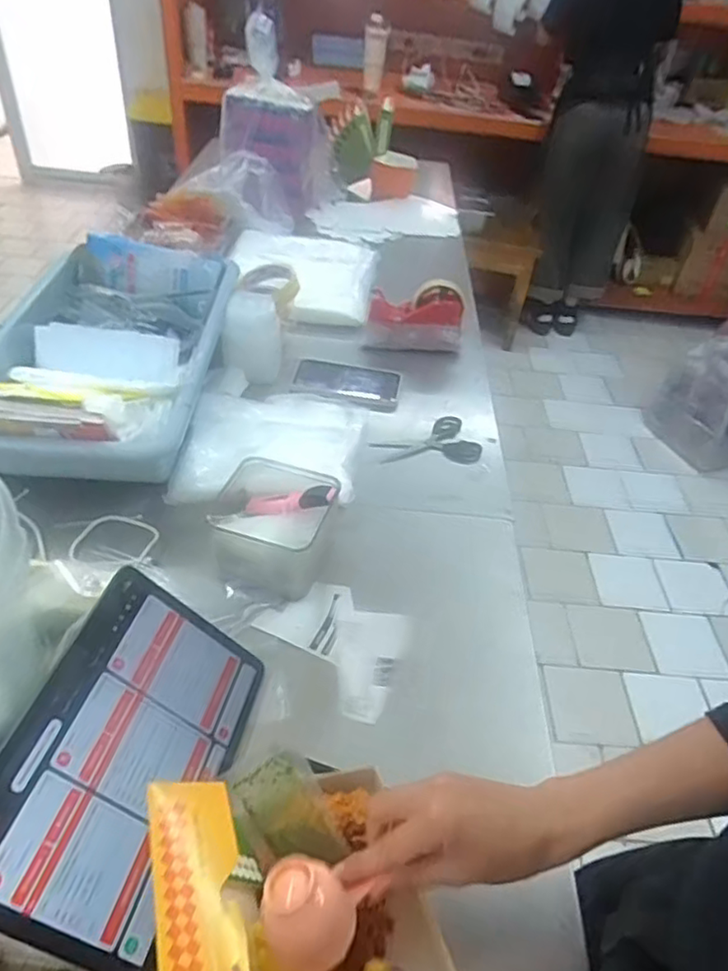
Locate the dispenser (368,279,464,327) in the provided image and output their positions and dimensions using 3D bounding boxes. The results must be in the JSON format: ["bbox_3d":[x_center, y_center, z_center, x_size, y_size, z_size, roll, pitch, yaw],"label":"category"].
[{"bbox_3d":[0.088,-0.300,1.050,0.152,0.067,0.053,11,43,4],"label":"dispenser"}]

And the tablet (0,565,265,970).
[{"bbox_3d":[-0.177,0.197,0.484,0.160,0.011,0.252,43,37,-21],"label":"tablet"}]

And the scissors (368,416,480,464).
[{"bbox_3d":[0.083,-0.056,0.887,0.154,0.016,0.091,-12,46,-20],"label":"scissors"}]

